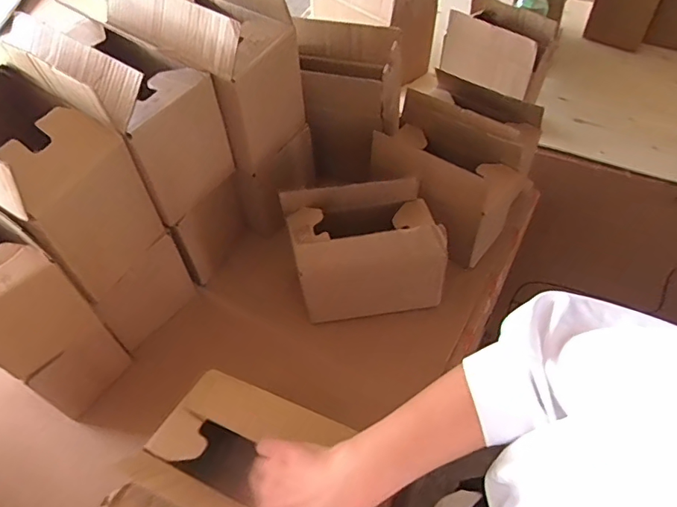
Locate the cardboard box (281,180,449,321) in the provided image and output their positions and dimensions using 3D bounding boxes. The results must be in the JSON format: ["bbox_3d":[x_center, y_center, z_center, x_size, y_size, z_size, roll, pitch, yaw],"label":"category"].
[{"bbox_3d":[0.036,-0.005,0.676,0.197,0.163,0.108,-6,52,-3],"label":"cardboard box"}]

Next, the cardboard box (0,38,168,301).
[{"bbox_3d":[-0.327,-0.085,0.553,0.175,0.209,0.127,26,57,20],"label":"cardboard box"}]

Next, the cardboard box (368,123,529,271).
[{"bbox_3d":[0.159,-0.105,0.747,0.205,0.172,0.106,31,59,23],"label":"cardboard box"}]

